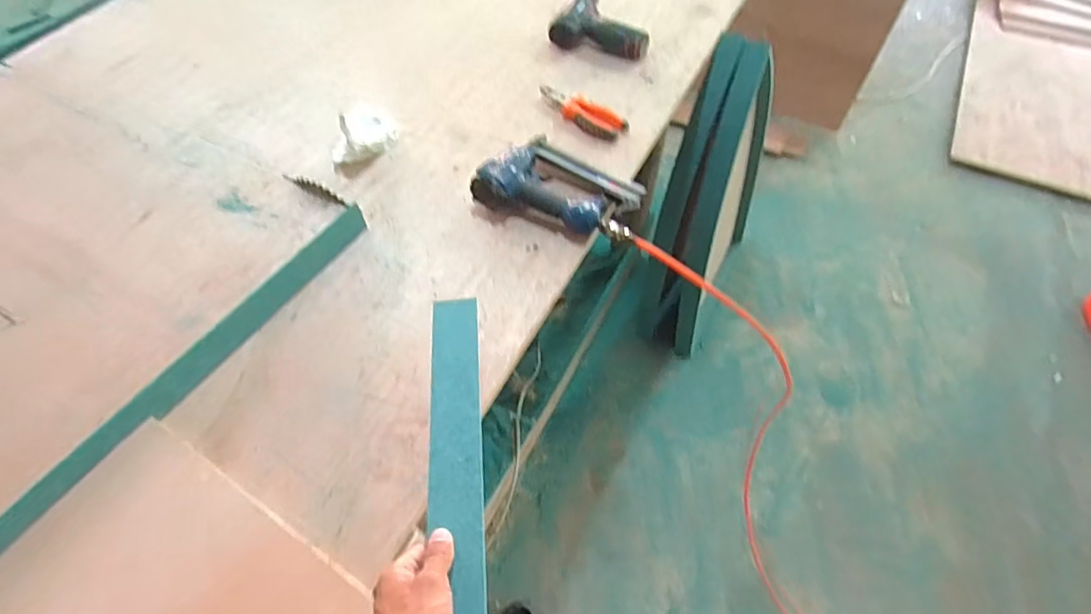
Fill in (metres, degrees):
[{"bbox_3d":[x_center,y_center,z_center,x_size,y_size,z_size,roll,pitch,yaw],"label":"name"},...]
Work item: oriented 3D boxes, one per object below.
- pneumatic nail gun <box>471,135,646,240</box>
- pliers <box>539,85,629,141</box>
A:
[{"bbox_3d":[0.027,-0.191,0.841,0.249,0.054,0.149,18,60,12],"label":"pneumatic nail gun"},{"bbox_3d":[0.063,-0.347,0.958,0.168,0.021,0.052,32,64,20],"label":"pliers"}]

